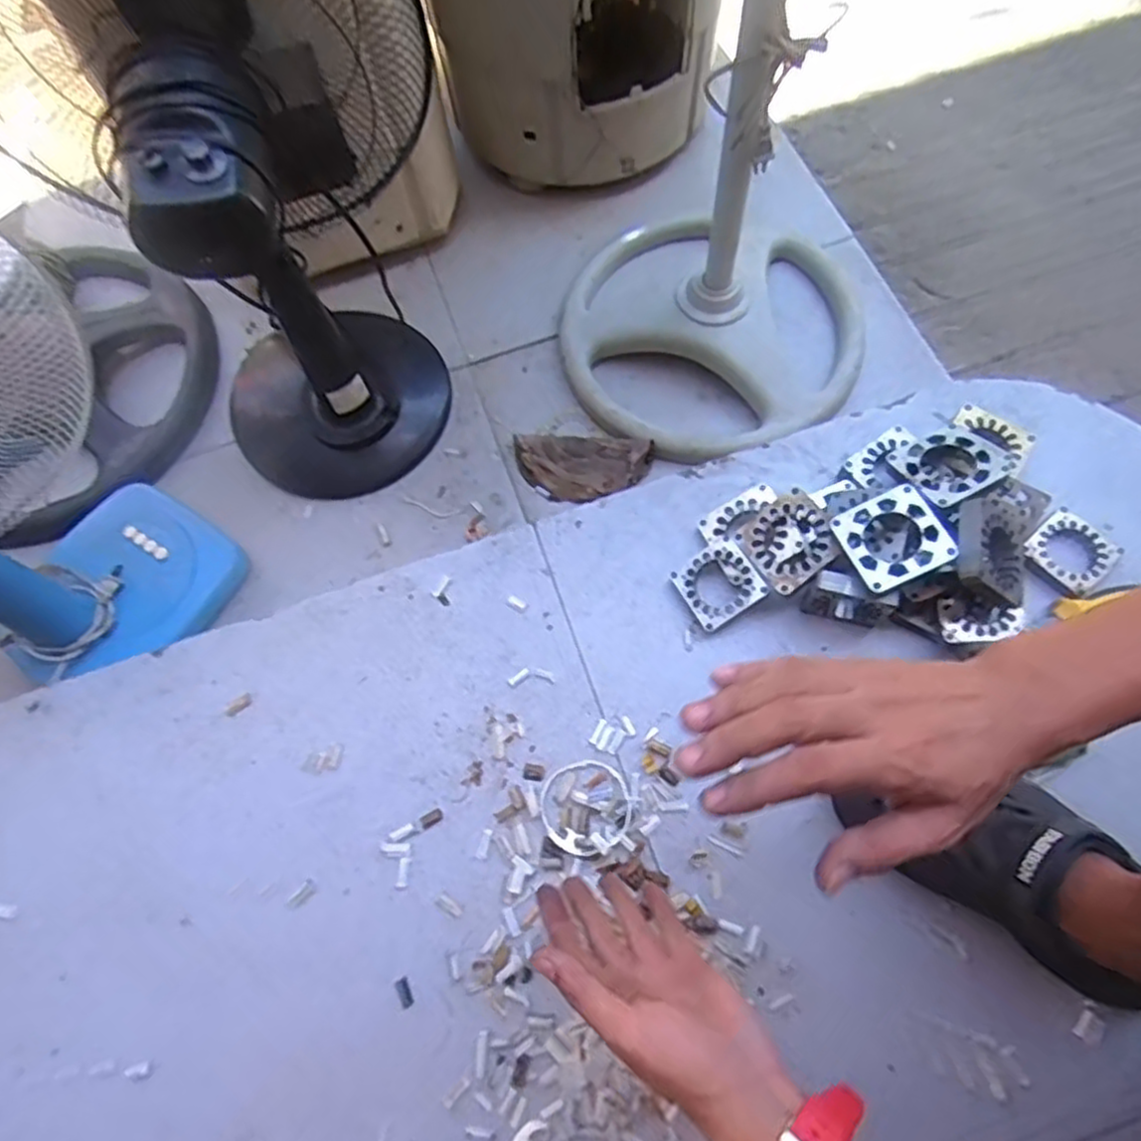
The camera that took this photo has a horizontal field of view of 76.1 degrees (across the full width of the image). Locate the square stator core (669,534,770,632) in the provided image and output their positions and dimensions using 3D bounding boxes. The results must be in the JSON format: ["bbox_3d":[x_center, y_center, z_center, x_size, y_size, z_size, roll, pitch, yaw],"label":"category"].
[{"bbox_3d":[0.133,0.011,0.661,0.066,0.017,0.070,-38,69,13],"label":"square stator core"}]

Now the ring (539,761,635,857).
[{"bbox_3d":[0.013,0.197,0.609,0.075,0.009,0.076,-1,69,3],"label":"ring"}]

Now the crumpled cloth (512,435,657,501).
[{"bbox_3d":[0.010,-0.136,0.945,0.182,0.037,0.093,11,70,8],"label":"crumpled cloth"}]

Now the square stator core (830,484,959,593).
[{"bbox_3d":[0.265,-0.028,0.601,0.073,0.011,0.077,-28,61,9],"label":"square stator core"}]

